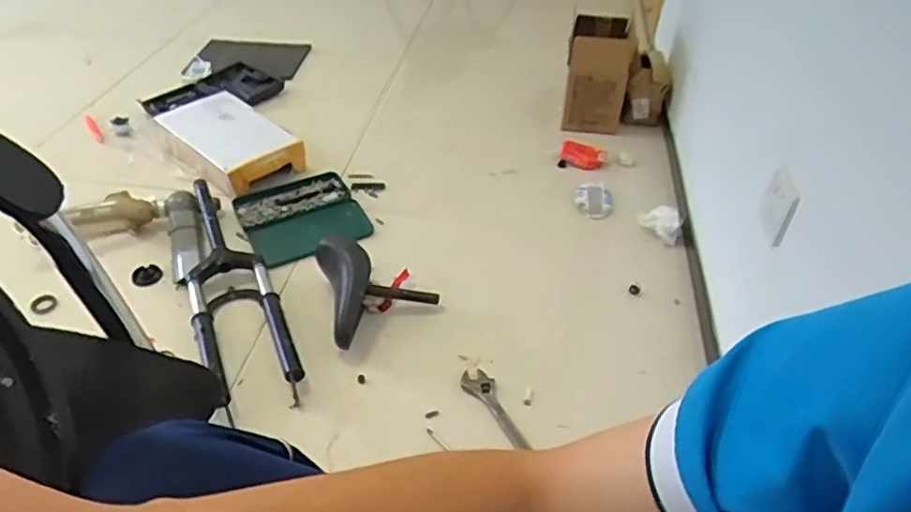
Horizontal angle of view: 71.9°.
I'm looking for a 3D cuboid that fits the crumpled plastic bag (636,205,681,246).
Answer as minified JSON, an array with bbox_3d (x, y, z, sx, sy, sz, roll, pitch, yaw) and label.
[{"bbox_3d":[0.437,-0.071,1.332,0.065,0.050,0.100,-31,51,-32],"label":"crumpled plastic bag"}]

